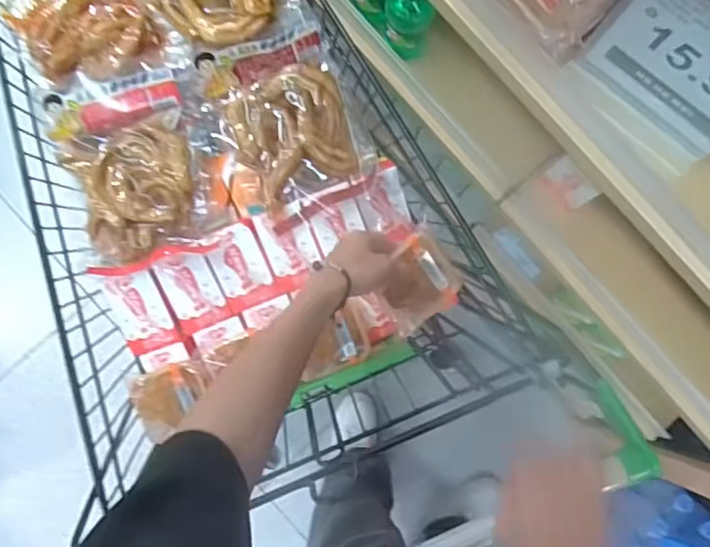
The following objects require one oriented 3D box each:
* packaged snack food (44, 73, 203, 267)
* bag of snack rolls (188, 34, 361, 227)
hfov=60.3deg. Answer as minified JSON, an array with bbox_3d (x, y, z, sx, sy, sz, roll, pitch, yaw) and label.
[{"bbox_3d":[-0.274,-0.125,0.739,0.154,0.050,0.203,-12,84,-2],"label":"packaged snack food"},{"bbox_3d":[-0.107,-0.176,0.768,0.199,0.079,0.196,-10,84,-2],"label":"bag of snack rolls"}]

